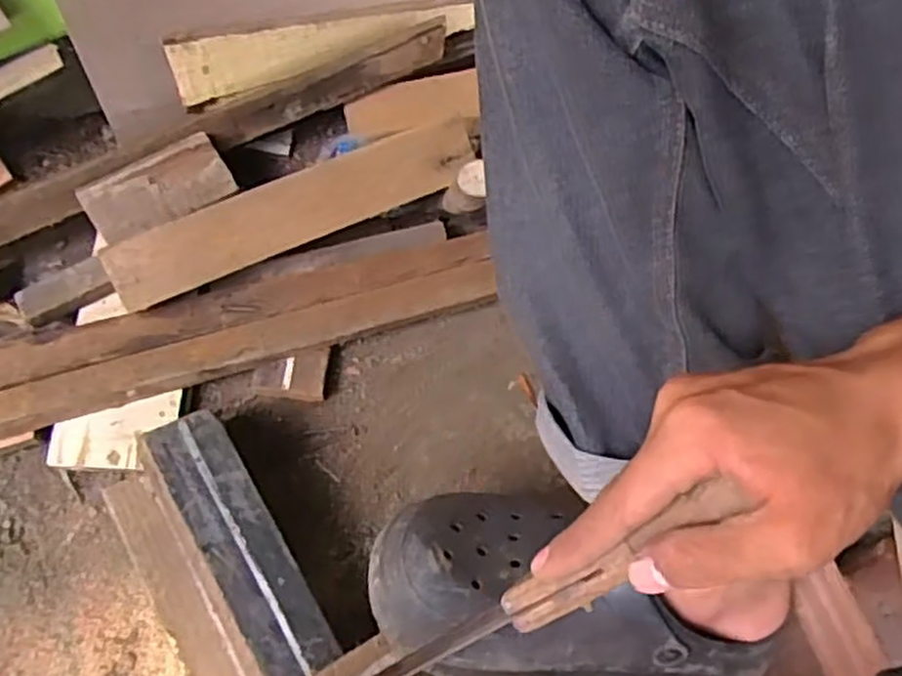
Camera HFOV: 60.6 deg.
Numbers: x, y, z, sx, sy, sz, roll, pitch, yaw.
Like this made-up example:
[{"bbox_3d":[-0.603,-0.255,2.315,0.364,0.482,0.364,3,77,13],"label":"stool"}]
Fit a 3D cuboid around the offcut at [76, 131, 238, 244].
[{"bbox_3d":[-0.243,-0.125,0.639,0.114,0.020,0.051,-28,115,-14],"label":"offcut"}]

